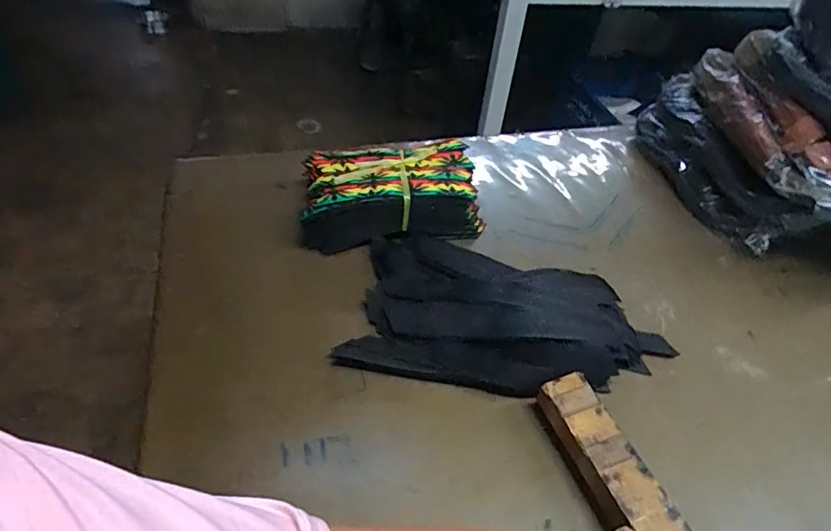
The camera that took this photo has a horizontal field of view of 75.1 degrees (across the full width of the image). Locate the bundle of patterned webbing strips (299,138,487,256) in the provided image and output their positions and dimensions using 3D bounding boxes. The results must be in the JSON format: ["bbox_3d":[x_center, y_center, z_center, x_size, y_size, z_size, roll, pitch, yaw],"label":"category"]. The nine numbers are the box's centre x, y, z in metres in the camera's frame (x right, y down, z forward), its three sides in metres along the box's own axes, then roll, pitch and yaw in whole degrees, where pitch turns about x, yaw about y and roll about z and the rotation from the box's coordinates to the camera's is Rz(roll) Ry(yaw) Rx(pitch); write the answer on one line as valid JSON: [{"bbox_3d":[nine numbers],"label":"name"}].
[{"bbox_3d":[-0.030,-0.080,0.595,0.196,0.061,0.123,-8,46,-14],"label":"bundle of patterned webbing strips"}]

